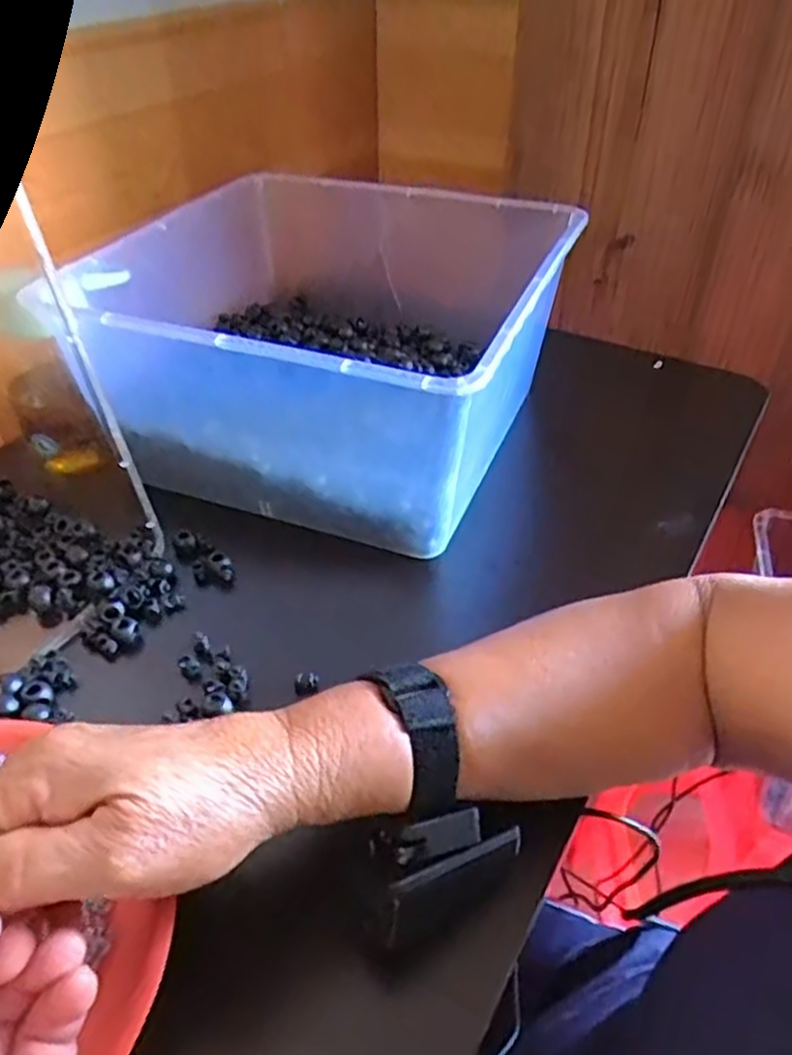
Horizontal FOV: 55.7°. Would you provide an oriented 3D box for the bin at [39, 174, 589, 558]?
[{"bbox_3d":[-0.044,-0.145,0.556,0.291,0.125,0.292,15,42,17],"label":"bin"}]

